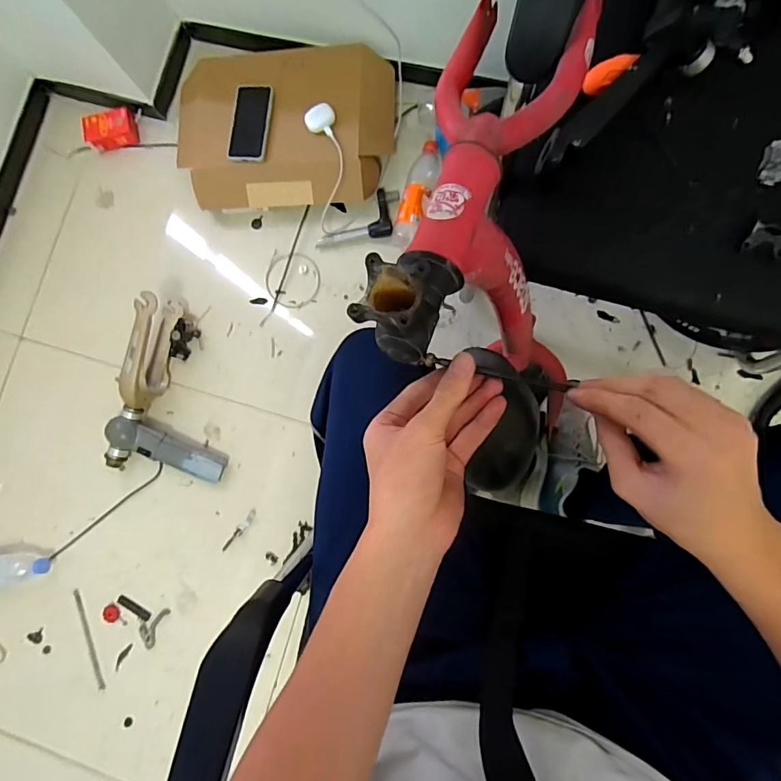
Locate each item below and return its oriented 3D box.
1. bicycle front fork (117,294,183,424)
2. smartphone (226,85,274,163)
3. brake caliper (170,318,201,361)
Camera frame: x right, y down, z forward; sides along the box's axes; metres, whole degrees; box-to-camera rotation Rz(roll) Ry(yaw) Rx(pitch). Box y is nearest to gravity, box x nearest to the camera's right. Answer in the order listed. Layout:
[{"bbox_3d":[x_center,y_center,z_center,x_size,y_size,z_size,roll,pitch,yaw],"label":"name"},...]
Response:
[{"bbox_3d":[-0.505,-0.069,0.993,0.055,0.113,0.259,12,85,7],"label":"bicycle front fork"},{"bbox_3d":[-0.285,-0.546,0.975,0.080,0.011,0.161,7,85,6],"label":"smartphone"},{"bbox_3d":[-0.448,-0.109,1.028,0.050,0.032,0.082,21,86,7],"label":"brake caliper"}]

